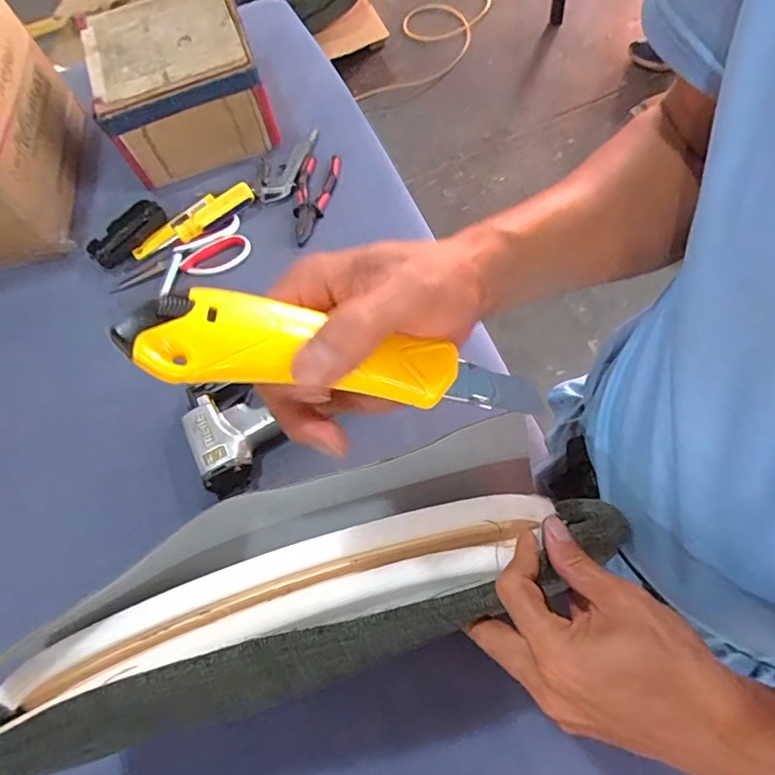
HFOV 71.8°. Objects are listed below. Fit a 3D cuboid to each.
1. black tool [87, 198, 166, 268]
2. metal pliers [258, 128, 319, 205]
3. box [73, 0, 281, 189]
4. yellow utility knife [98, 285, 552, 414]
[{"bbox_3d":[-0.355,-0.211,0.730,0.057,0.020,0.108,38,76,22],"label":"black tool"},{"bbox_3d":[-0.149,-0.318,0.758,0.065,0.015,0.139,16,68,15],"label":"metal pliers"},{"bbox_3d":[-0.287,-0.428,0.760,0.213,0.129,0.207,-21,64,-2],"label":"box"},{"bbox_3d":[-0.013,-0.013,0.225,0.176,0.015,0.034,8,61,-25],"label":"yellow utility knife"}]

